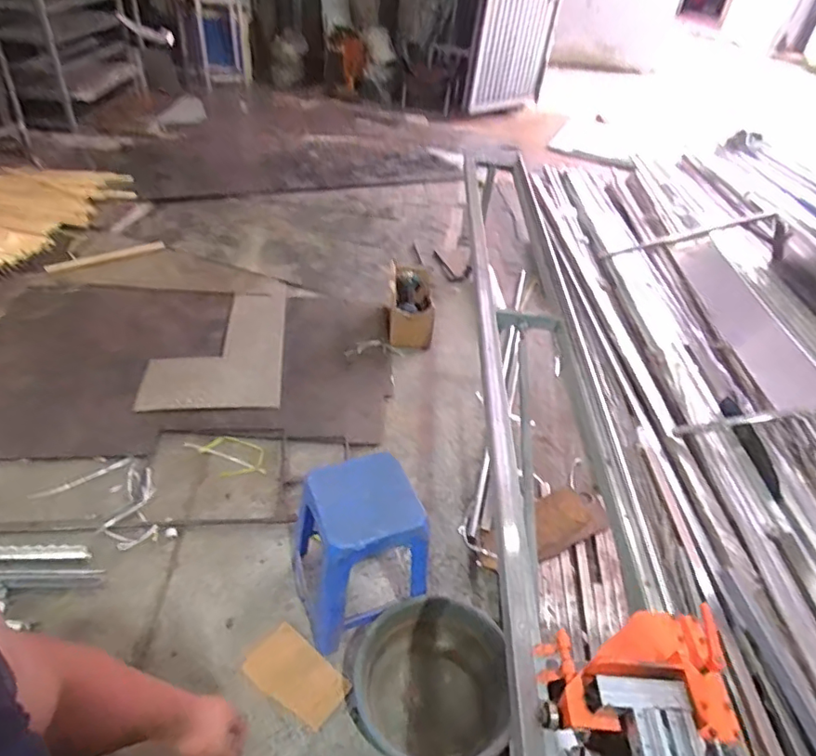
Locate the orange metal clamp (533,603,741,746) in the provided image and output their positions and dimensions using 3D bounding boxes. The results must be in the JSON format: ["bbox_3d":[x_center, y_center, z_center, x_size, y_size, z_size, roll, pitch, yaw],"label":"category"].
[{"bbox_3d":[0.338,0.430,0.804,0.256,0.095,0.166,7,36,-1],"label":"orange metal clamp"}]

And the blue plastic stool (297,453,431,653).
[{"bbox_3d":[-0.153,0.434,1.464,0.281,0.427,0.358,-13,41,-25],"label":"blue plastic stool"}]

